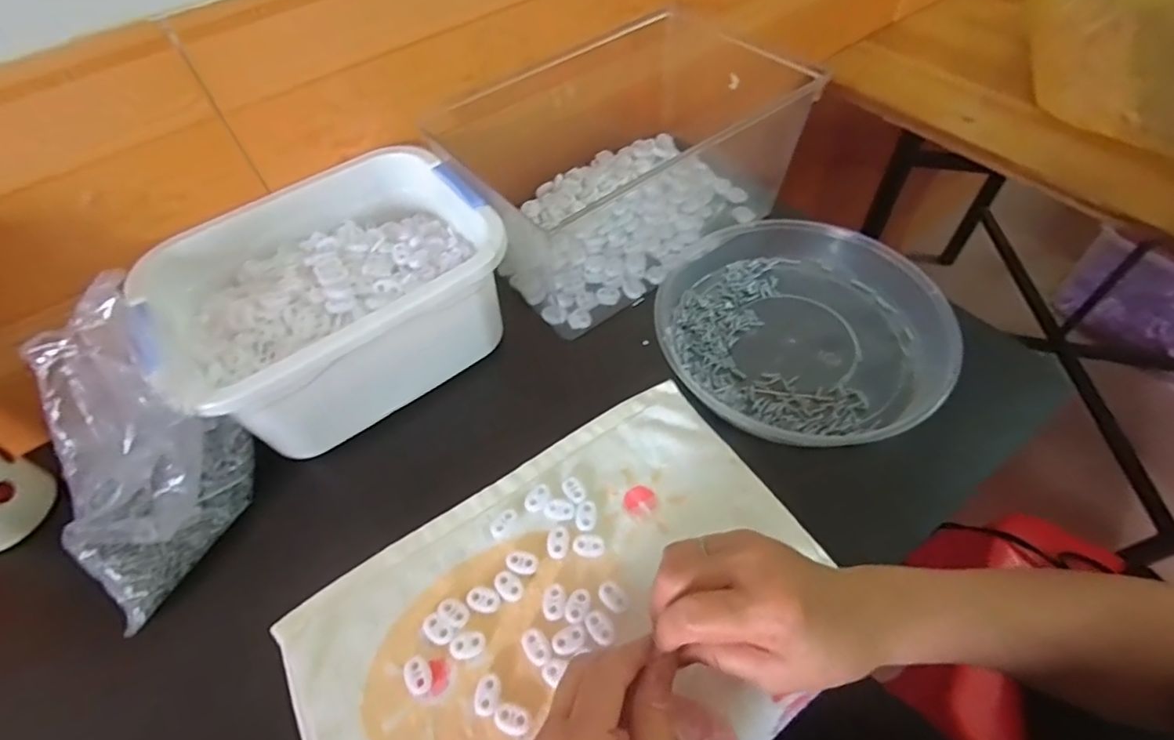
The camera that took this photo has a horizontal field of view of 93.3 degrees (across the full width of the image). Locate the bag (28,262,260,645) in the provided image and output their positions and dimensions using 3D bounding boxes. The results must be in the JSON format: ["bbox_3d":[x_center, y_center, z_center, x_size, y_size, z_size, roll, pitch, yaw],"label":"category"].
[{"bbox_3d":[-0.313,0.054,0.372,0.123,0.140,0.152,-35,60,-19],"label":"bag"}]

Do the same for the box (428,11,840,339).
[{"bbox_3d":[0.039,-0.219,0.554,0.326,0.119,0.238,-32,59,-17],"label":"box"}]

